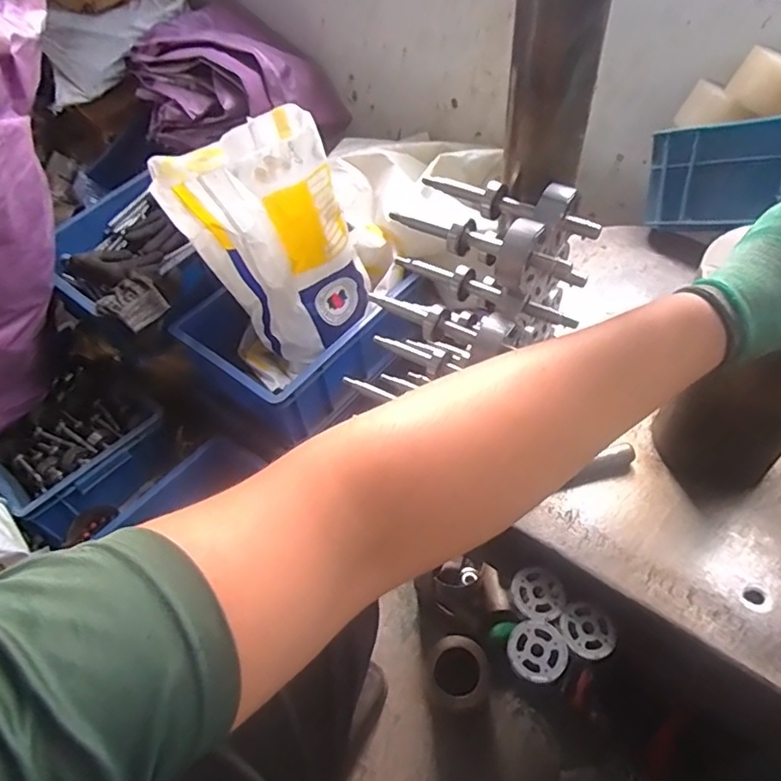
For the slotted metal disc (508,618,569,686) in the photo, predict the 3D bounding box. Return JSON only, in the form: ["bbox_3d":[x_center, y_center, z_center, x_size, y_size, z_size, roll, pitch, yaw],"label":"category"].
[{"bbox_3d":[0.136,0.239,0.518,0.052,0.005,0.054,-3,51,3],"label":"slotted metal disc"}]

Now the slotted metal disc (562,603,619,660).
[{"bbox_3d":[0.186,0.226,0.530,0.051,0.007,0.047,-3,51,3],"label":"slotted metal disc"}]

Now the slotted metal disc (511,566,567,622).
[{"bbox_3d":[0.144,0.196,0.545,0.049,0.004,0.051,-3,51,3],"label":"slotted metal disc"}]

